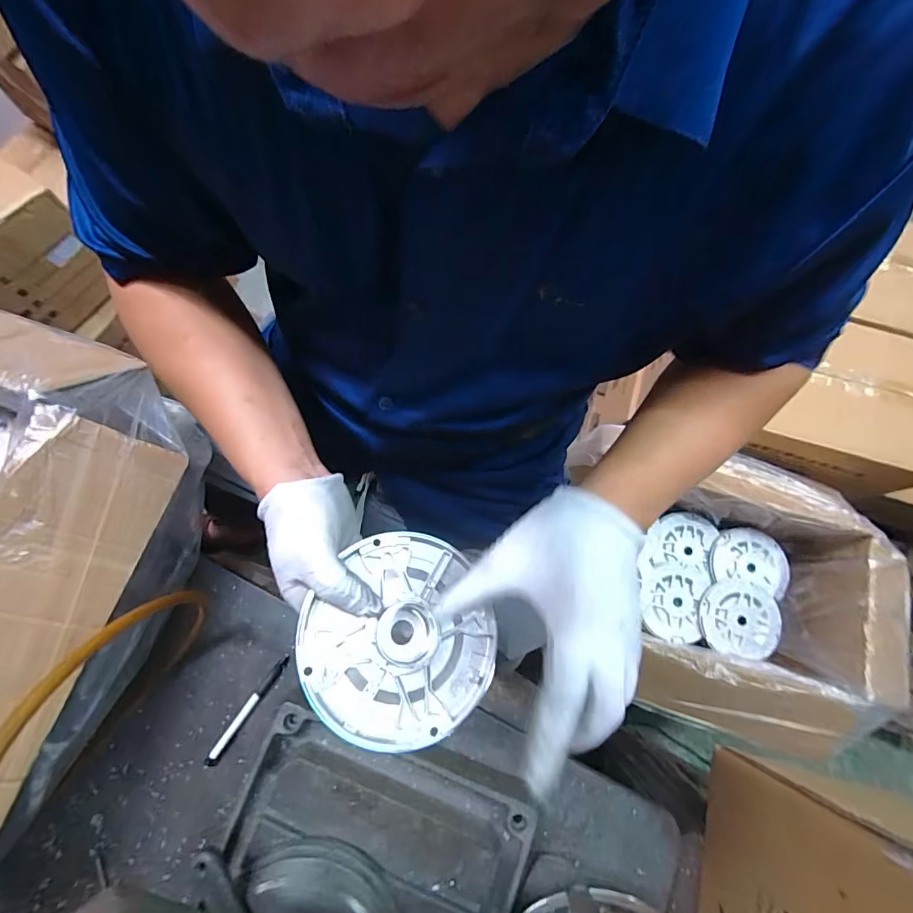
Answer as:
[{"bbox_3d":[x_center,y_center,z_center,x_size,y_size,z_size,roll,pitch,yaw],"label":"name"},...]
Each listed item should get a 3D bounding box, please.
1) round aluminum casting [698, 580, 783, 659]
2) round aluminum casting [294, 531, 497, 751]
[{"bbox_3d":[0.500,0.284,0.773,0.135,0.017,0.123,0,76,-1],"label":"round aluminum casting"},{"bbox_3d":[-0.042,0.129,0.322,0.136,0.025,0.136,7,68,-17],"label":"round aluminum casting"}]

